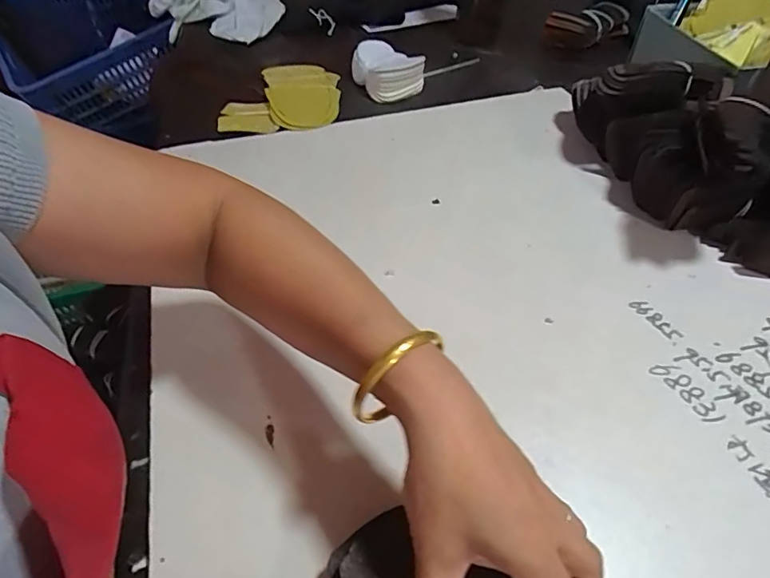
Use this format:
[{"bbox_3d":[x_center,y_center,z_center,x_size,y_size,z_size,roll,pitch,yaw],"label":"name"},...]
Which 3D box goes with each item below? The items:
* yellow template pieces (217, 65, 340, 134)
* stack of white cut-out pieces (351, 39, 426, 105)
[{"bbox_3d":[-0.146,-0.274,0.725,0.156,0.016,0.161,-1,48,0],"label":"yellow template pieces"},{"bbox_3d":[-0.002,-0.318,0.747,0.103,0.042,0.091,29,54,24],"label":"stack of white cut-out pieces"}]

